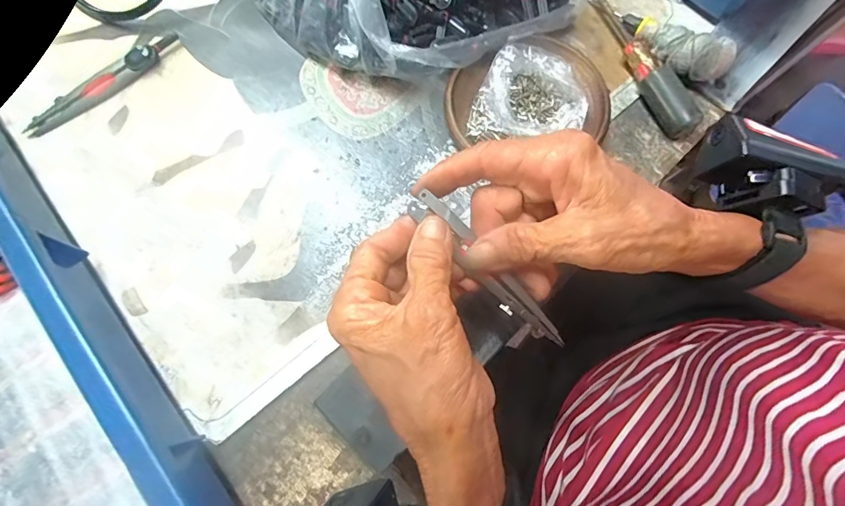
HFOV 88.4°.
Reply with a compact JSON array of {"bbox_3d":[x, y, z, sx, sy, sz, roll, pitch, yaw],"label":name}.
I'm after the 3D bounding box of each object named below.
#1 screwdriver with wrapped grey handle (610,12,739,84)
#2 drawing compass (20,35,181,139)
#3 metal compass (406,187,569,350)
[{"bbox_3d":[0.189,-0.161,0.331,0.028,0.024,0.088,-45,68,-8],"label":"screwdriver with wrapped grey handle"},{"bbox_3d":[-0.242,-0.129,0.329,0.125,0.015,0.016,-38,79,-9],"label":"drawing compass"},{"bbox_3d":[0.032,0.013,0.223,0.022,0.010,0.106,-43,97,-8],"label":"metal compass"}]

